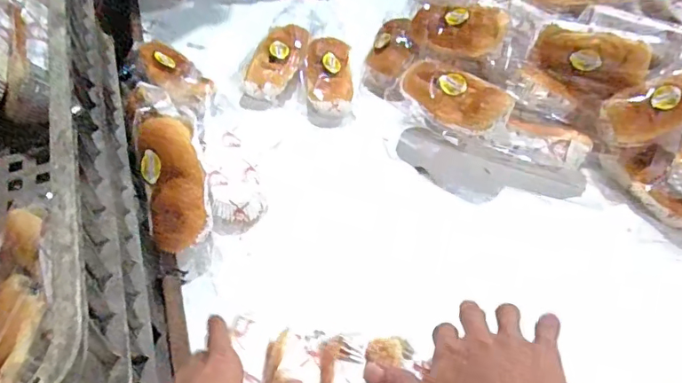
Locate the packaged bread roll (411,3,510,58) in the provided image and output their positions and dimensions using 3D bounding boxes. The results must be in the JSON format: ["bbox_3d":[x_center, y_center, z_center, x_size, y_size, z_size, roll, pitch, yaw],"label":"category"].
[{"bbox_3d":[0.159,-0.223,0.683,0.141,0.050,0.060,26,52,39],"label":"packaged bread roll"}]

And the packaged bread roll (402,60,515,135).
[{"bbox_3d":[0.134,-0.118,0.606,0.137,0.037,0.069,33,58,24],"label":"packaged bread roll"}]

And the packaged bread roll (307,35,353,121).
[{"bbox_3d":[-0.017,-0.164,0.720,0.070,0.049,0.137,2,51,-2],"label":"packaged bread roll"}]

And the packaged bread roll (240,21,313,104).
[{"bbox_3d":[-0.092,-0.192,0.721,0.064,0.032,0.133,21,68,13],"label":"packaged bread roll"}]

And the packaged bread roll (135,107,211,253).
[{"bbox_3d":[-0.179,-0.017,0.534,0.066,0.043,0.158,-14,78,-14],"label":"packaged bread roll"}]

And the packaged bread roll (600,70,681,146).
[{"bbox_3d":[0.385,-0.101,0.603,0.147,0.045,0.060,-20,53,1],"label":"packaged bread roll"}]

